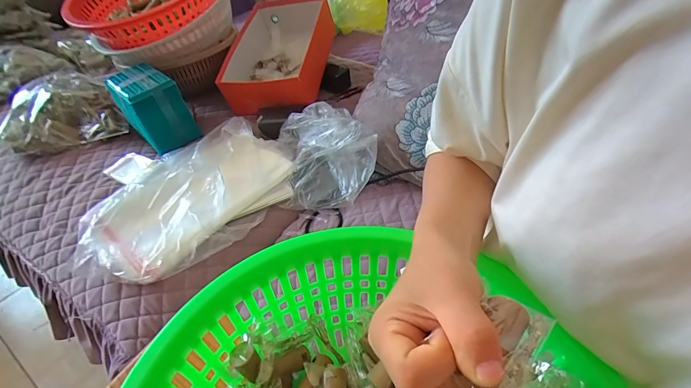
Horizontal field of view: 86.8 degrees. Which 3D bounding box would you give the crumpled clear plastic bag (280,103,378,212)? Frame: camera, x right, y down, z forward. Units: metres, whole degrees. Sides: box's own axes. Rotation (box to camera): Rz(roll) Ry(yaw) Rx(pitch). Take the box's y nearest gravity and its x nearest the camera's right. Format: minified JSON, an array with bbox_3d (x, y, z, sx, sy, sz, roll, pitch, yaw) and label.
[{"bbox_3d":[-0.030,-0.078,0.660,0.154,0.104,0.168,-11,44,-9],"label":"crumpled clear plastic bag"}]

